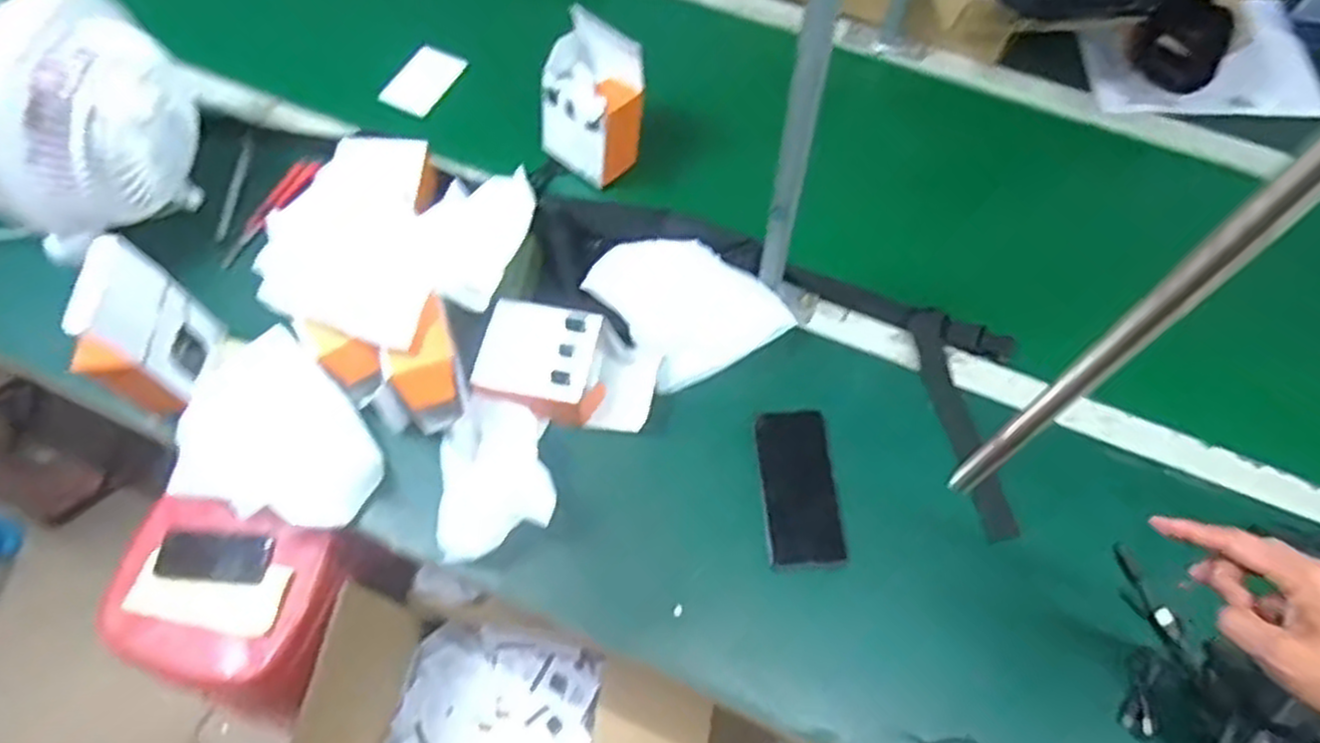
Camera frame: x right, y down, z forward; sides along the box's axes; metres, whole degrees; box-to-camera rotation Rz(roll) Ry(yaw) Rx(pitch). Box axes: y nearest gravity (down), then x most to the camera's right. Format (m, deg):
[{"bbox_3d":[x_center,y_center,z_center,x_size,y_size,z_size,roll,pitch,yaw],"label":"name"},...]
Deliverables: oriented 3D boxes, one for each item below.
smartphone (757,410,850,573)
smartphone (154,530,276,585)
[{"bbox_3d":[0.141,0.117,0.788,0.074,0.015,0.158,-4,64,2],"label":"smartphone"},{"bbox_3d":[-0.602,0.251,1.058,0.149,0.015,0.073,1,45,0],"label":"smartphone"}]

